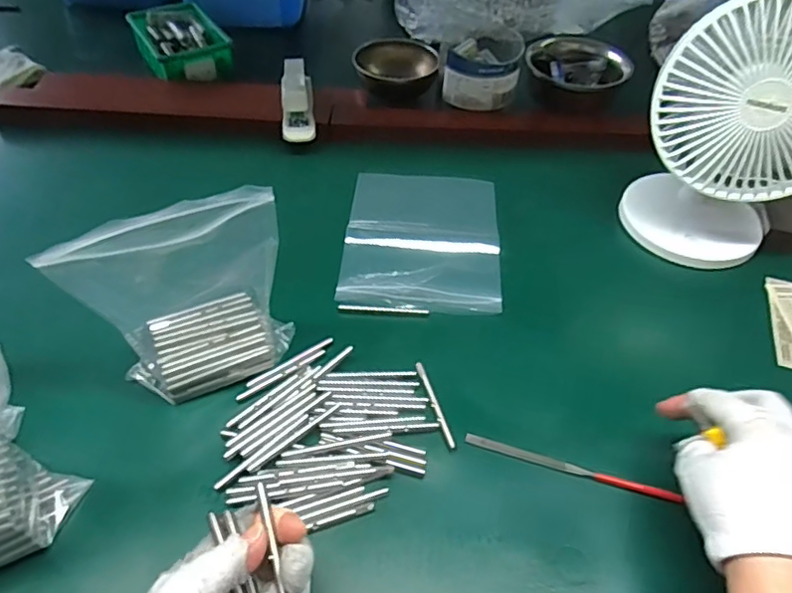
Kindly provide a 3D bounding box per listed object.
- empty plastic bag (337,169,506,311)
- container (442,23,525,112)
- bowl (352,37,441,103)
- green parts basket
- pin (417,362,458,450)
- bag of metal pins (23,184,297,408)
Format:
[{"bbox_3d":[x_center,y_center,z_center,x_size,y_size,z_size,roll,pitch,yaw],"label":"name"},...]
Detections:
[{"bbox_3d":[0.027,-0.061,0.586,0.149,0.011,0.196,5,47,1],"label":"empty plastic bag"},{"bbox_3d":[0.107,-0.276,0.715,0.084,0.057,0.098,14,49,9],"label":"container"},{"bbox_3d":[0.001,-0.294,0.752,0.104,0.032,0.104,2,48,-2],"label":"bowl"},{"bbox_3d":[-0.285,-0.331,0.775,0.104,0.051,0.137,-22,53,-22],"label":"green parts basket"},{"bbox_3d":[0.030,0.082,0.456,0.006,0.004,0.080,-11,49,-13],"label":"pin"},{"bbox_3d":[-0.151,-0.002,0.417,0.140,0.150,0.076,-25,54,-23],"label":"bag of metal pins"}]

